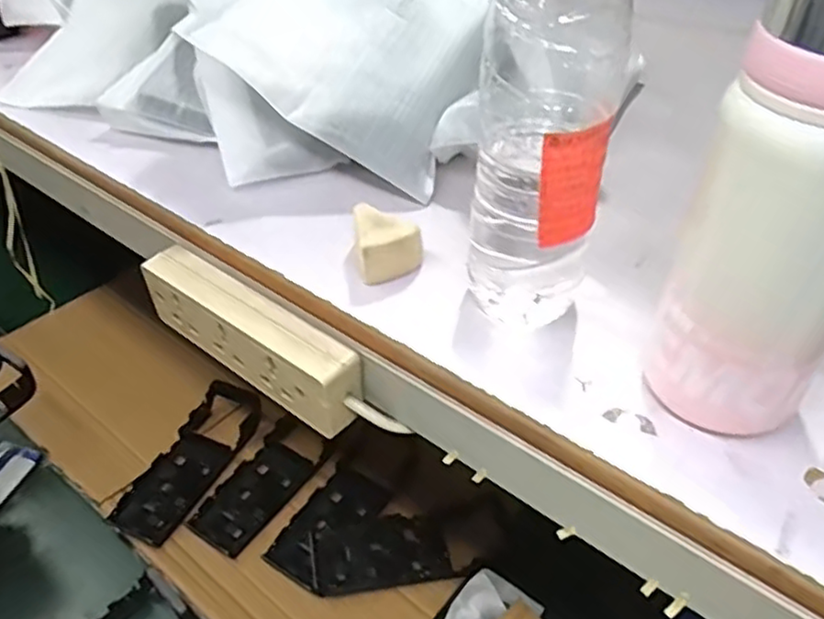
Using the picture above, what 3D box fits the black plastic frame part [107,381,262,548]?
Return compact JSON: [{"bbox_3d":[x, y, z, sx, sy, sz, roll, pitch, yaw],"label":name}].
[{"bbox_3d":[-0.269,0.180,0.834,0.086,0.019,0.225,17,44,19],"label":"black plastic frame part"}]

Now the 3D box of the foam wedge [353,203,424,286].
[{"bbox_3d":[-0.014,-0.039,0.407,0.038,0.031,0.039,-3,41,-2],"label":"foam wedge"}]

